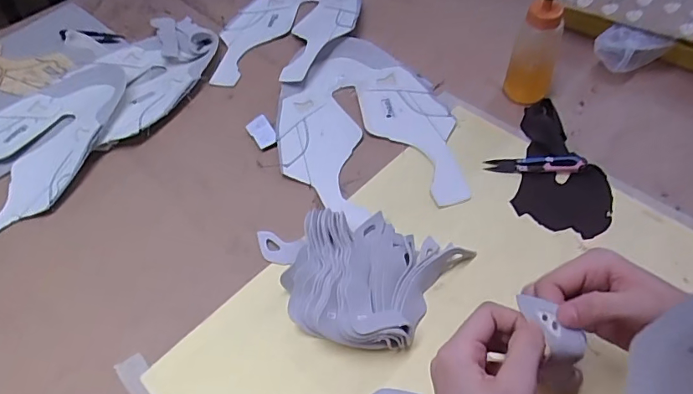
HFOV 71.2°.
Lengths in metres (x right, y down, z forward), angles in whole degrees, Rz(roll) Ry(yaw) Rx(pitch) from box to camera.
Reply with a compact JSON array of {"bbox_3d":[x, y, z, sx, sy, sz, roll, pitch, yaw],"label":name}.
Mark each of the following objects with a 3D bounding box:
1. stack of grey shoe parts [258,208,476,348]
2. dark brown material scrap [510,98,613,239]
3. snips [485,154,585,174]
[{"bbox_3d":[0.000,0.062,0.444,0.175,0.038,0.132,22,57,20],"label":"stack of grey shoe parts"},{"bbox_3d":[0.231,-0.037,0.511,0.091,0.023,0.164,12,54,14],"label":"dark brown material scrap"},{"bbox_3d":[0.199,-0.036,0.514,0.097,0.015,0.020,5,53,9],"label":"snips"}]

